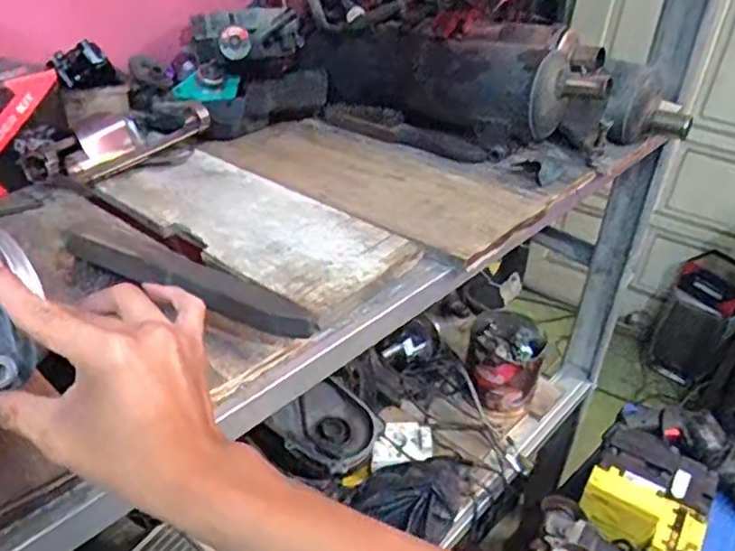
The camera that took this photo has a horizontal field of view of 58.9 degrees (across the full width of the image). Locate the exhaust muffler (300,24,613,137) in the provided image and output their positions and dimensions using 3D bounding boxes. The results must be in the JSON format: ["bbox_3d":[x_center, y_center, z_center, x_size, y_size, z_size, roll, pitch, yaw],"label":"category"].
[{"bbox_3d":[0.116,-0.290,0.918,0.435,0.109,0.135,22,37,24],"label":"exhaust muffler"}]

